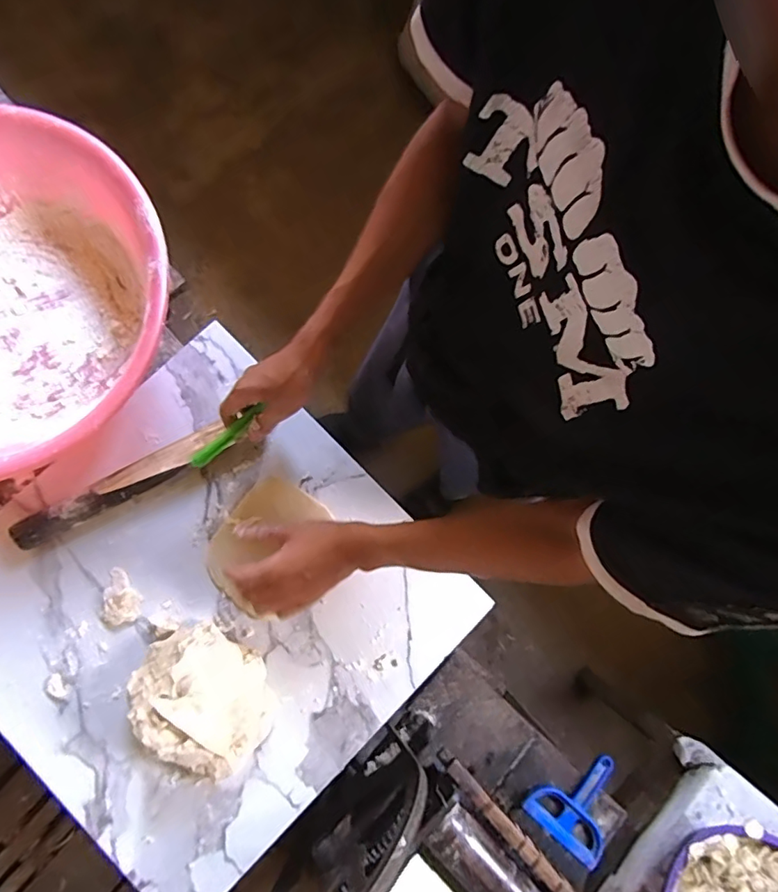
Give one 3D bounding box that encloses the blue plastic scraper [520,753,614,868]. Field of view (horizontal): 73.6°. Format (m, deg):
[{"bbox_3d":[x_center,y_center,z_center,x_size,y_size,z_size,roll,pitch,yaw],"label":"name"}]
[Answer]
[{"bbox_3d":[0.295,0.533,0.781,0.132,0.035,0.137,43,82,7],"label":"blue plastic scraper"}]

